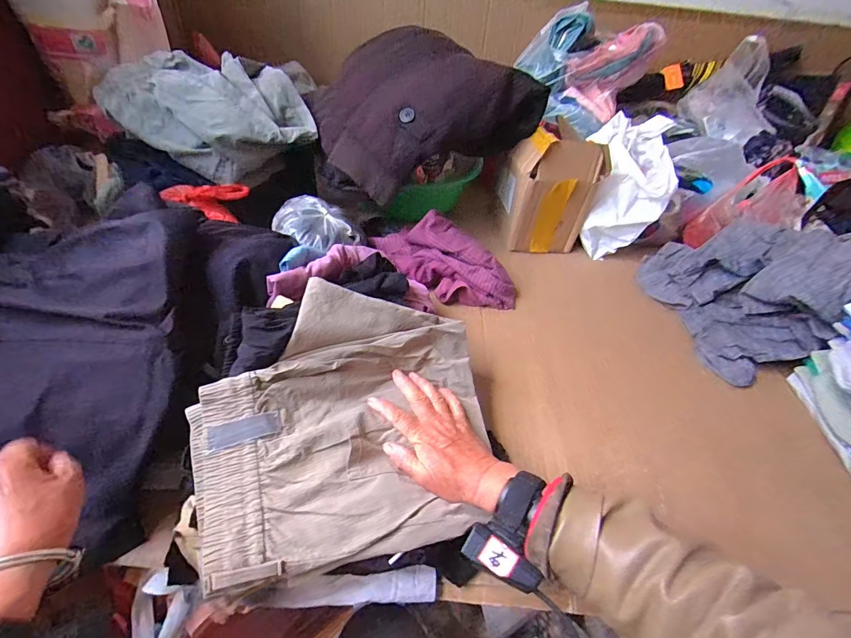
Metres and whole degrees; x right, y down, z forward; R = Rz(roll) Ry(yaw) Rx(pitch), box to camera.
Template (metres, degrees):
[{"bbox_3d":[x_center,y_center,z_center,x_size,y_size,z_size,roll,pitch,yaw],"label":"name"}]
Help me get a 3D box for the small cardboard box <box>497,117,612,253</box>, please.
[{"bbox_3d":[0.246,-0.267,0.814,0.169,0.222,0.151,0,43,-7],"label":"small cardboard box"}]

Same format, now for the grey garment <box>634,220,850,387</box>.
[{"bbox_3d":[0.548,-0.072,0.668,0.219,0.170,0.317,-1,44,-7],"label":"grey garment"}]

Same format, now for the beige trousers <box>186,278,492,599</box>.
[{"bbox_3d":[-0.072,0.094,0.406,0.300,0.077,0.264,-5,60,-17],"label":"beige trousers"}]

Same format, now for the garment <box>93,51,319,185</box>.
[{"bbox_3d":[-0.371,-0.356,0.696,0.303,0.142,0.223,-23,50,-27],"label":"garment"}]

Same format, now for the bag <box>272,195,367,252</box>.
[{"bbox_3d":[-0.186,-0.166,0.669,0.141,0.058,0.136,35,50,27],"label":"bag"}]

